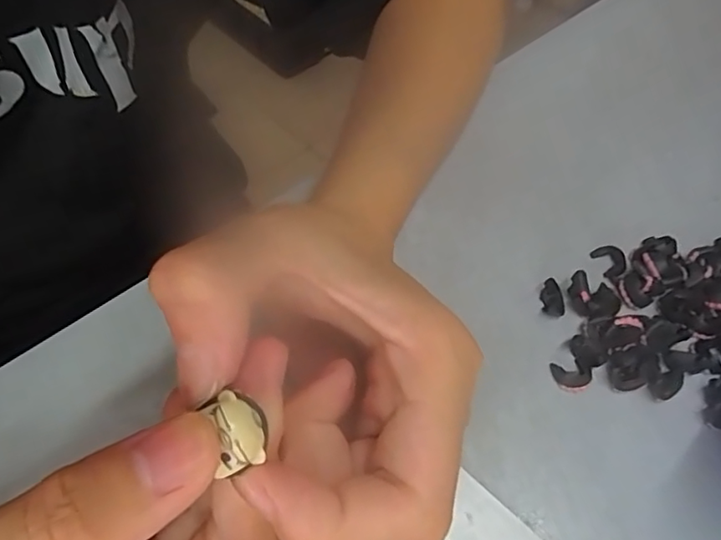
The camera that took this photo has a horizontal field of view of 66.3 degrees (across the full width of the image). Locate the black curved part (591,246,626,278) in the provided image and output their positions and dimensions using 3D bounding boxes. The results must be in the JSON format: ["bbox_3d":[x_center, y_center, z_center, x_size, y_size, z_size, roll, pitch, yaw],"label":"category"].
[{"bbox_3d":[0.117,-0.004,0.259,0.012,0.006,0.015,-16,59,-16],"label":"black curved part"}]

